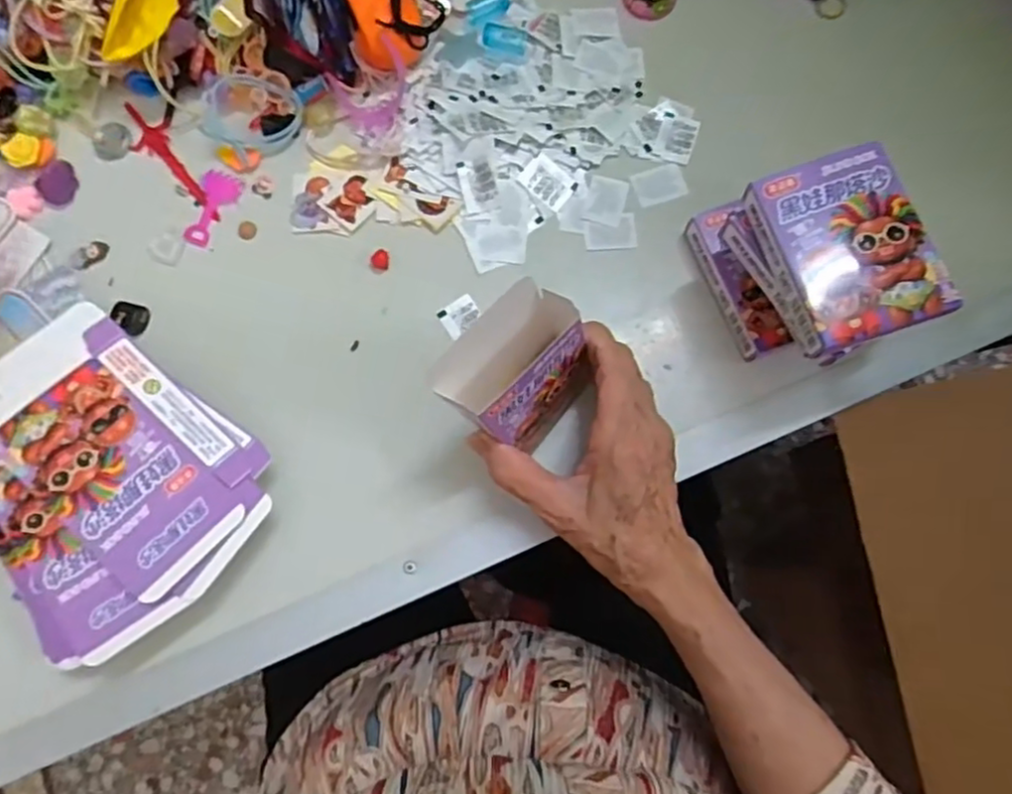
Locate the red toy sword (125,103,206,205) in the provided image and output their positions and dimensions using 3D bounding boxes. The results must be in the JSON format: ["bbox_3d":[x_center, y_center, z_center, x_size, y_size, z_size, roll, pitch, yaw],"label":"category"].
[{"bbox_3d":[-0.214,-0.147,0.430,0.023,0.004,0.100,-35,81,-7],"label":"red toy sword"}]

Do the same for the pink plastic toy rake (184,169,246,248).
[{"bbox_3d":[-0.182,-0.117,0.422,0.027,0.004,0.048,11,78,2],"label":"pink plastic toy rake"}]

